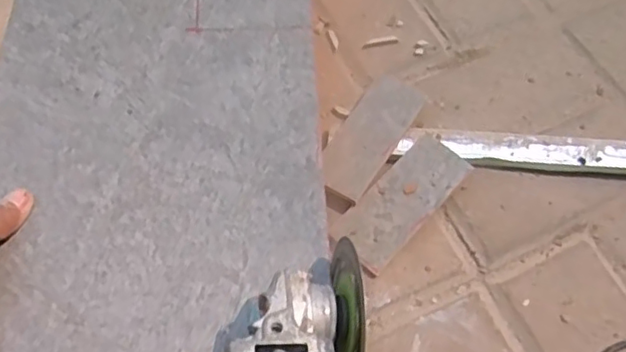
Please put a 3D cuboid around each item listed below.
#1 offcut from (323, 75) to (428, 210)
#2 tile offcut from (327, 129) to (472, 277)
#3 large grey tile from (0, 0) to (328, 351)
[{"bbox_3d":[0.052,-0.039,0.569,0.056,0.008,0.135,29,68,16],"label":"offcut"},{"bbox_3d":[0.080,0.021,0.541,0.055,0.006,0.132,39,76,18],"label":"tile offcut"},{"bbox_3d":[-0.135,-0.038,0.503,0.268,0.007,0.495,-4,60,1],"label":"large grey tile"}]

